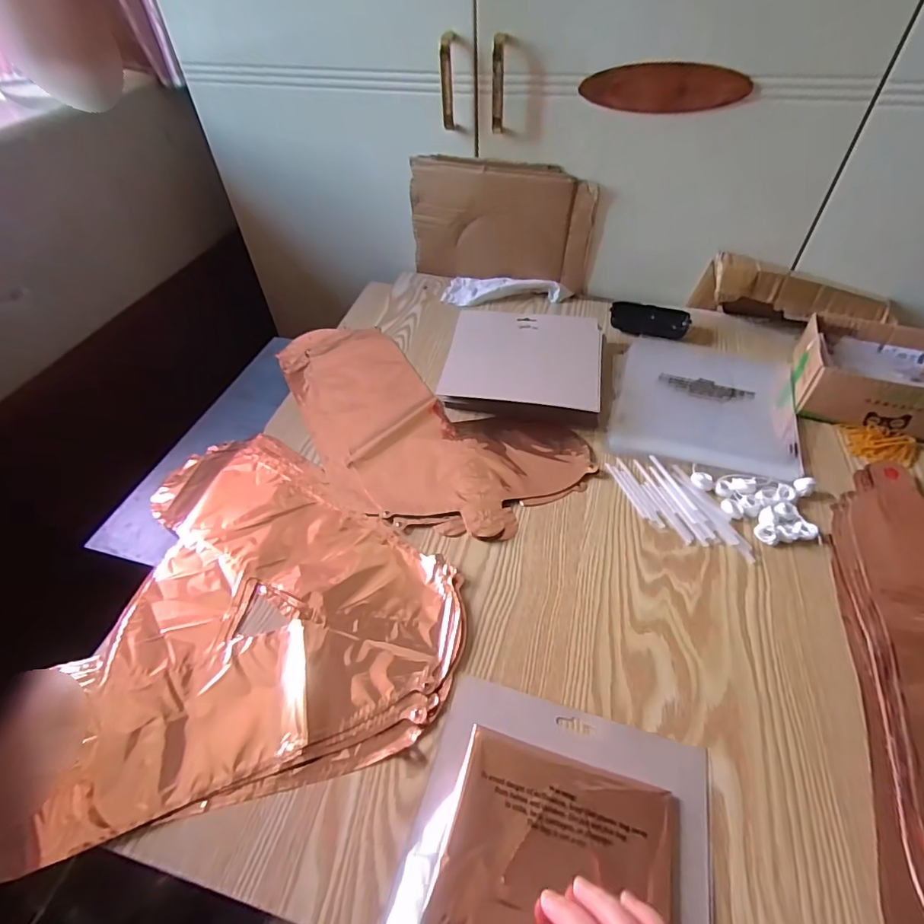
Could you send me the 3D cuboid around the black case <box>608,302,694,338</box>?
[{"bbox_3d":[0.272,-0.205,0.721,0.108,0.024,0.057,5,49,6],"label":"black case"}]

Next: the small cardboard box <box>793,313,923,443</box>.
[{"bbox_3d":[0.501,-0.100,0.588,0.176,0.070,0.136,13,50,13],"label":"small cardboard box"}]

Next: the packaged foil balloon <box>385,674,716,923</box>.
[{"bbox_3d":[0.069,0.255,0.339,0.194,0.015,0.167,13,50,13],"label":"packaged foil balloon"}]

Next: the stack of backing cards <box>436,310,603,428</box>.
[{"bbox_3d":[0.081,-0.130,0.651,0.197,0.040,0.181,6,49,8],"label":"stack of backing cards"}]

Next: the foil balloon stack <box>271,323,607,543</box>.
[{"bbox_3d":[-0.086,-0.053,0.614,0.446,0.010,0.224,33,57,27],"label":"foil balloon stack"}]

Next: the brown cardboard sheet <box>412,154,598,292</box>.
[{"bbox_3d":[0.057,-0.356,0.759,0.274,0.179,0.016,13,50,13],"label":"brown cardboard sheet"}]

